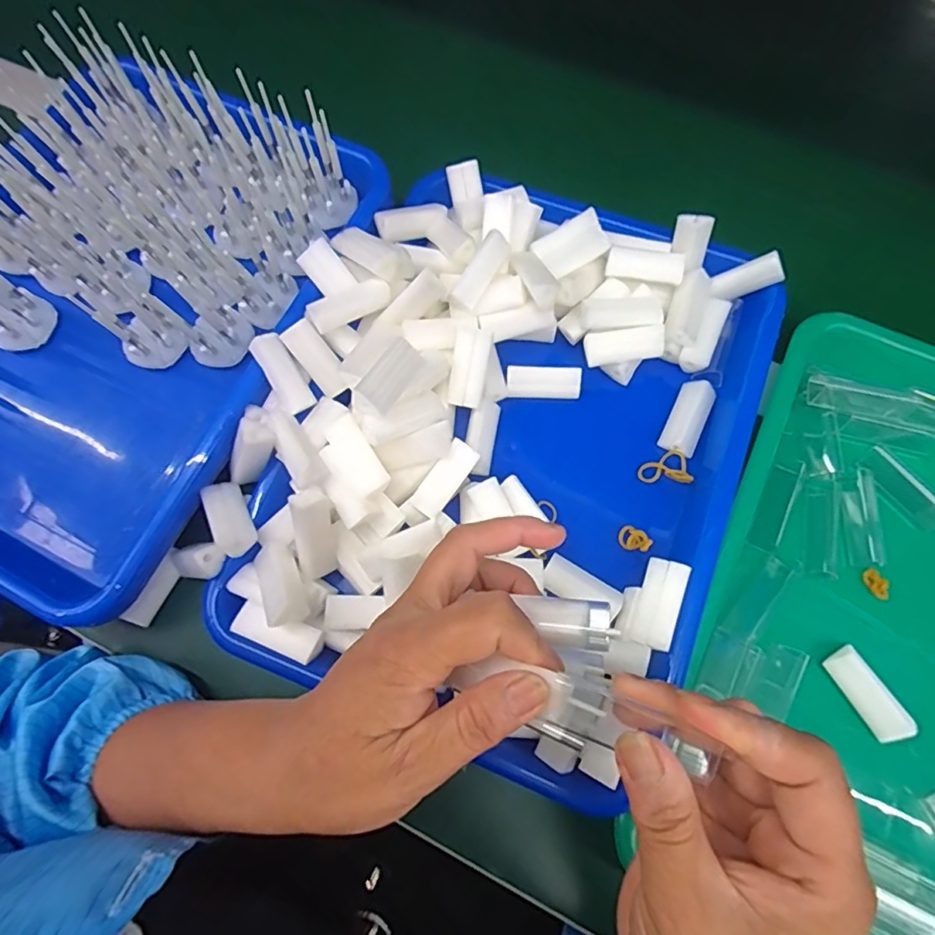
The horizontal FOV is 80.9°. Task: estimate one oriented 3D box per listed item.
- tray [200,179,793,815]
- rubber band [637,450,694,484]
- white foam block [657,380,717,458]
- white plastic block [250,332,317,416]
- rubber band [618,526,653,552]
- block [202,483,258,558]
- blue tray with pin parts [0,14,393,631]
[{"bbox_3d":[0.018,-0.022,0.316,0.264,0.058,0.325,21,75,8],"label":"tray"},{"bbox_3d":[0.118,-0.001,0.329,0.029,0.010,0.020,4,73,3],"label":"rubber band"},{"bbox_3d":[0.135,-0.030,0.333,0.022,0.014,0.045,26,75,9],"label":"white foam block"},{"bbox_3d":[-0.105,-0.053,0.313,0.018,0.014,0.046,-30,114,-7],"label":"white plastic block"},{"bbox_3d":[0.097,0.042,0.317,0.018,0.004,0.013,20,75,8],"label":"rubber band"},{"bbox_3d":[-0.129,0.028,0.301,0.020,0.012,0.046,-30,59,-7],"label":"block"},{"bbox_3d":[-0.226,-0.104,0.328,0.240,0.077,0.321,26,76,9],"label":"blue tray with pin parts"}]

